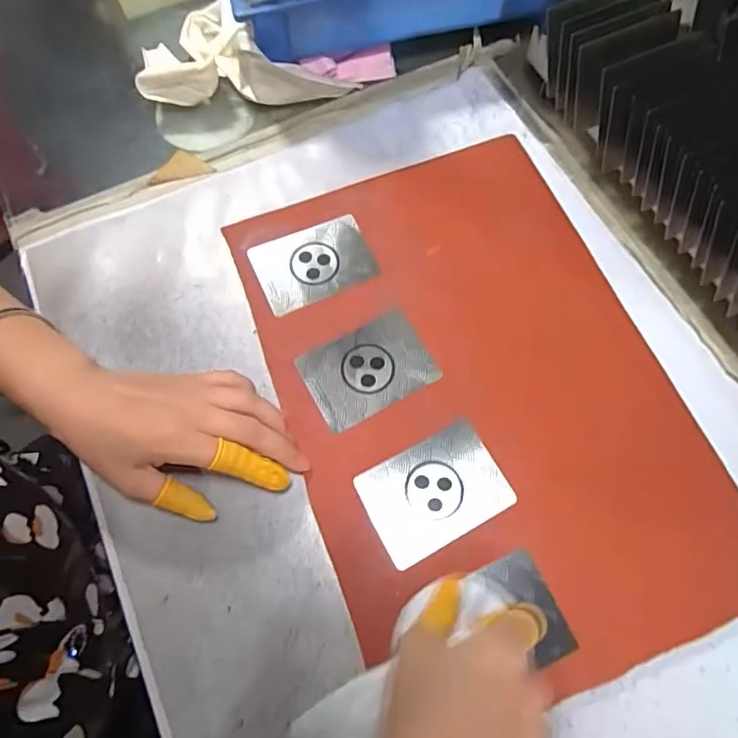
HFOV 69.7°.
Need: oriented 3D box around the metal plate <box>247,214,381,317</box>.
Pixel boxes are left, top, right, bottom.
[{"bbox_3d":[-0.042,-0.081,0.408,0.087,0.004,0.062,-22,73,-6],"label":"metal plate"}]

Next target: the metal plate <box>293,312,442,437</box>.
[{"bbox_3d":[0.000,0.000,0.377,0.087,0.005,0.061,-27,73,-10],"label":"metal plate"}]

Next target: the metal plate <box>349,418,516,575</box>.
[{"bbox_3d":[0.043,0.080,0.346,0.088,0.004,0.063,-27,70,-8],"label":"metal plate"}]

